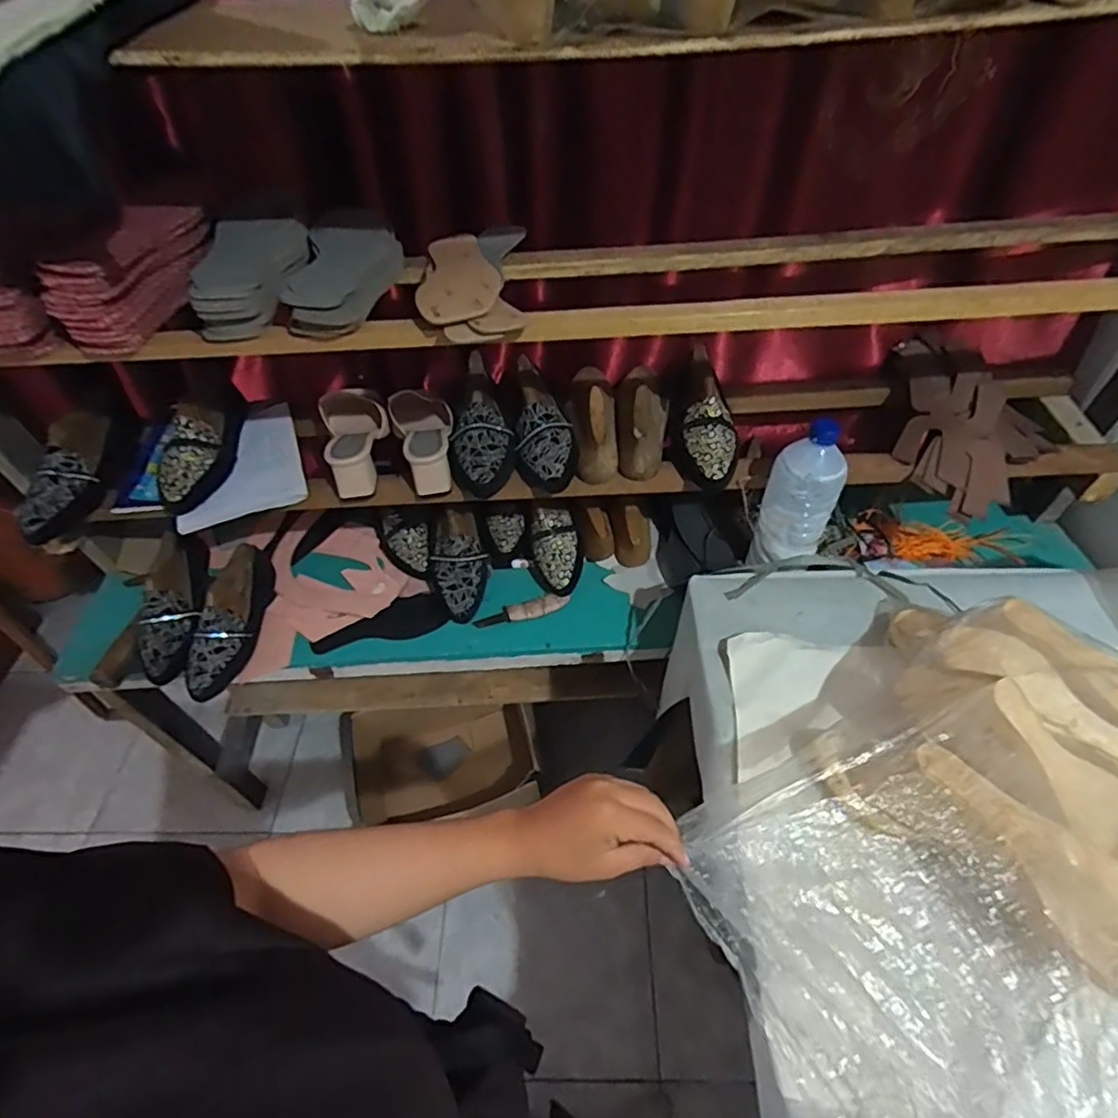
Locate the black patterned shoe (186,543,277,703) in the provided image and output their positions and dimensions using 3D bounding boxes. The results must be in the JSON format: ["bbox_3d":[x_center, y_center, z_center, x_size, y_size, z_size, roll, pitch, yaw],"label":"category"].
[{"bbox_3d":[-0.489,0.081,0.918,0.073,0.075,0.260,-2,49,0],"label":"black patterned shoe"}]

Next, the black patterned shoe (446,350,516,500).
[{"bbox_3d":[-0.110,-0.196,0.854,0.090,0.075,0.232,-6,61,-3],"label":"black patterned shoe"}]

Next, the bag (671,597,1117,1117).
[{"bbox_3d":[0.329,0.234,0.496,0.459,0.155,0.287,-37,57,-27],"label":"bag"}]

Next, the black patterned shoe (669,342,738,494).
[{"bbox_3d":[0.202,-0.207,0.842,0.082,0.063,0.232,-1,68,1],"label":"black patterned shoe"}]

